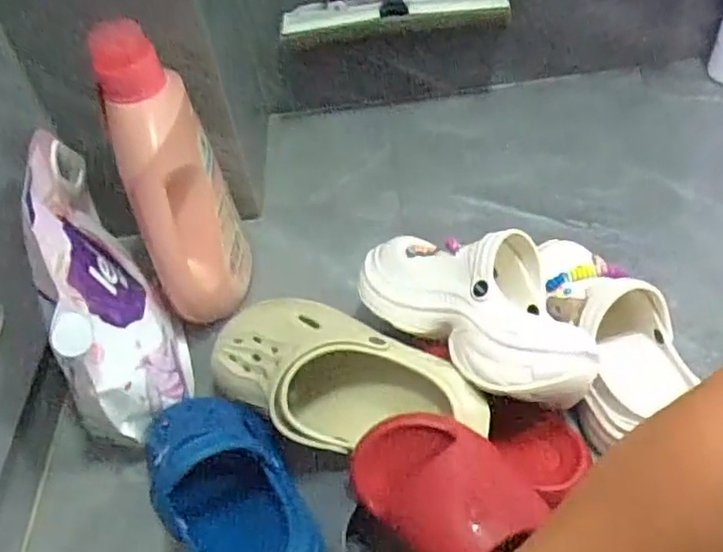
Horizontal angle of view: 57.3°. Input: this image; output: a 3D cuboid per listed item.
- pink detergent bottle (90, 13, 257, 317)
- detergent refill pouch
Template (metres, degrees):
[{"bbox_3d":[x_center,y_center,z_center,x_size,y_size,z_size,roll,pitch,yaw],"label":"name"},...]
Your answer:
[{"bbox_3d":[-0.188,-0.096,0.687,0.106,0.287,0.114,-17,47,-9],"label":"pink detergent bottle"},{"bbox_3d":[-0.242,0.006,0.656,0.079,0.224,0.278,-17,47,-9],"label":"detergent refill pouch"}]

